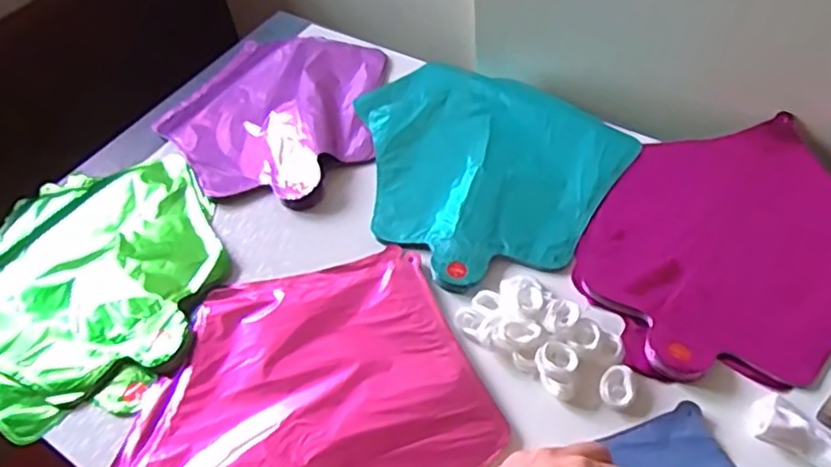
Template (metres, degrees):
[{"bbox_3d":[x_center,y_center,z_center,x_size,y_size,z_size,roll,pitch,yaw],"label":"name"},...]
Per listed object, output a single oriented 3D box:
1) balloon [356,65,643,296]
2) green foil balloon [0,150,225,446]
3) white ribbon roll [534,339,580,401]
[{"bbox_3d":[0.049,-0.068,0.586,0.221,0.017,0.255,-38,57,-22],"label":"balloon"},{"bbox_3d":[-0.277,0.037,0.542,0.227,0.028,0.253,4,52,10],"label":"green foil balloon"},{"bbox_3d":[0.094,0.090,0.438,0.028,0.019,0.035,8,53,13],"label":"white ribbon roll"}]

